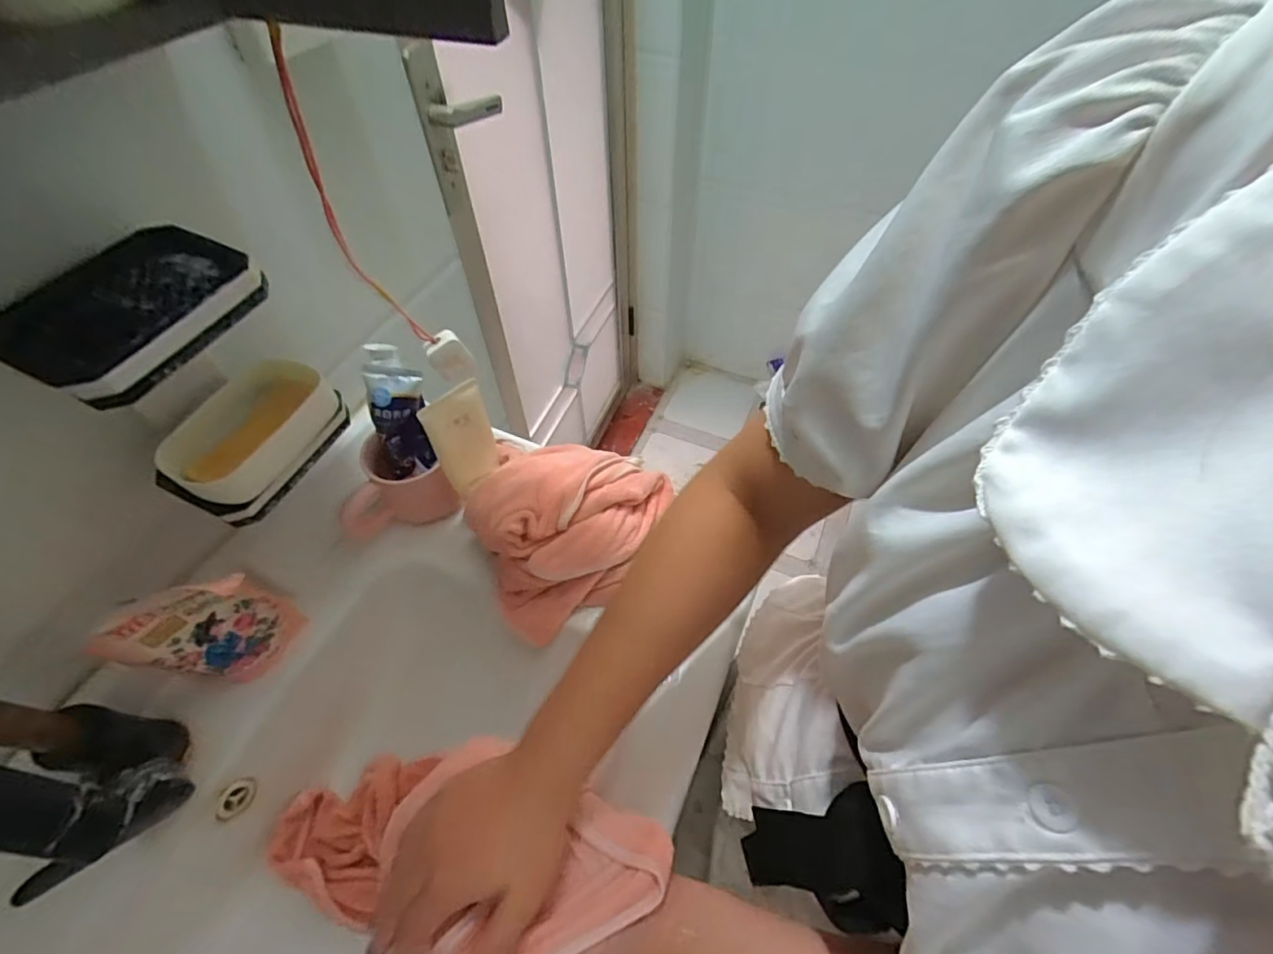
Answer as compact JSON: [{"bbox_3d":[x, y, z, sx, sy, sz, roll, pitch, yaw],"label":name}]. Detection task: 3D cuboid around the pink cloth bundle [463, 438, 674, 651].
[{"bbox_3d":[-0.082,0.043,0.545,0.173,0.109,0.173,0,53,0],"label":"pink cloth bundle"}]

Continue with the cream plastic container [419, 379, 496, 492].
[{"bbox_3d":[-0.159,-0.037,0.528,0.021,0.107,0.060,37,62,25],"label":"cream plastic container"}]

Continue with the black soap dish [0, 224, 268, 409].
[{"bbox_3d":[-0.315,-0.105,0.355,0.098,0.030,0.131,20,56,15],"label":"black soap dish"}]

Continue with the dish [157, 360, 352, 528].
[{"bbox_3d":[-0.297,-0.031,0.446,0.076,0.055,0.134,26,58,18],"label":"dish"}]

